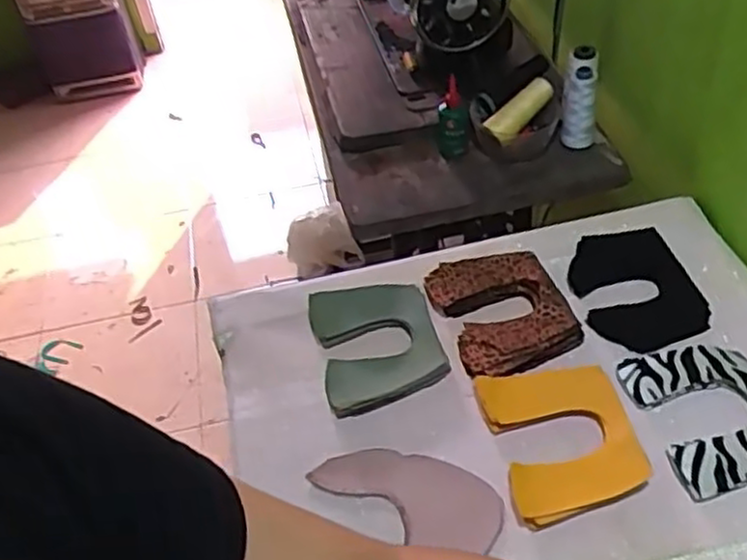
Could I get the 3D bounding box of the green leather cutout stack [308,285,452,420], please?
[{"bbox_3d":[0.003,0.069,0.805,0.128,0.032,0.153,-15,45,-7],"label":"green leather cutout stack"}]

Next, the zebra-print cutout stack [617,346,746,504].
[{"bbox_3d":[0.324,0.123,0.701,0.130,0.010,0.153,-13,45,-6],"label":"zebra-print cutout stack"}]

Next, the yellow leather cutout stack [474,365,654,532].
[{"bbox_3d":[0.175,0.145,0.689,0.124,0.020,0.158,-11,45,-4],"label":"yellow leather cutout stack"}]

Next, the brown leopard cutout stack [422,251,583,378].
[{"bbox_3d":[0.139,0.025,0.813,0.130,0.025,0.162,-18,46,-10],"label":"brown leopard cutout stack"}]

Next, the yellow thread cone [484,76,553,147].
[{"bbox_3d":[0.203,-0.233,1.017,0.114,0.035,0.038,-44,53,-9],"label":"yellow thread cone"}]

